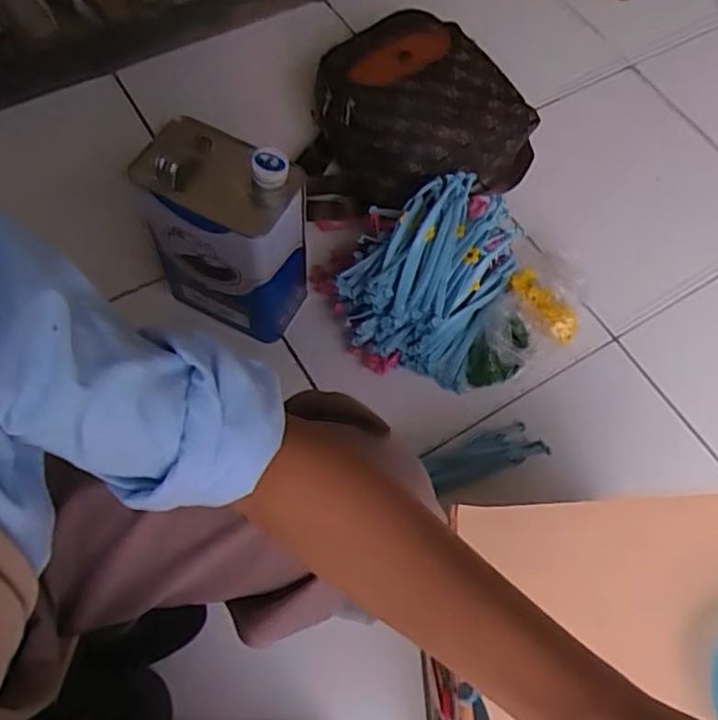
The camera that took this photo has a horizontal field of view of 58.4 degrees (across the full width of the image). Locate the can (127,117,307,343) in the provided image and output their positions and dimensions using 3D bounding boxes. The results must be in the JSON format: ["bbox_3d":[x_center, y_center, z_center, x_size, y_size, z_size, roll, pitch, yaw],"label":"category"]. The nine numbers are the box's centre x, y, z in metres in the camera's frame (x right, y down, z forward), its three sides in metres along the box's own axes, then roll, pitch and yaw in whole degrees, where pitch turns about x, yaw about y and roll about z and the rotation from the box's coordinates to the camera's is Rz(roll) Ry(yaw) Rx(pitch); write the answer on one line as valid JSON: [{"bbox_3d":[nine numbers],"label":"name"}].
[{"bbox_3d":[-0.151,-0.153,0.756,0.167,0.242,0.108,25,65,7],"label":"can"}]

